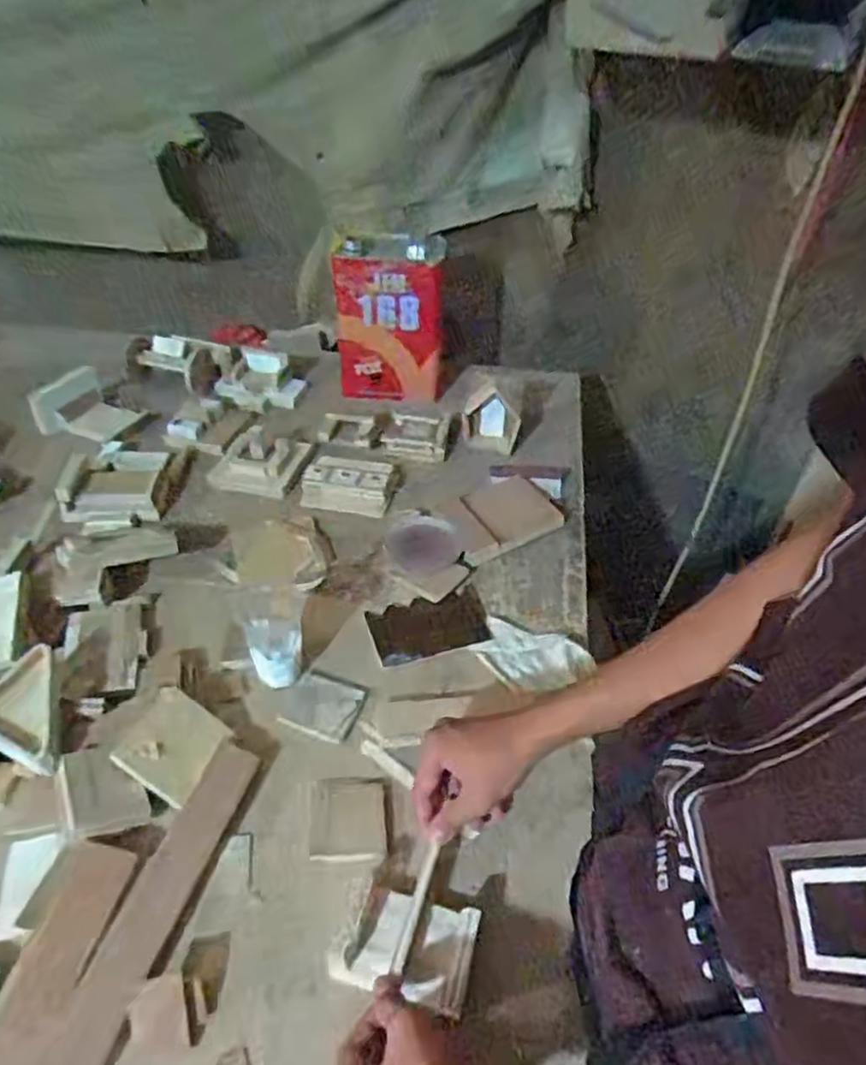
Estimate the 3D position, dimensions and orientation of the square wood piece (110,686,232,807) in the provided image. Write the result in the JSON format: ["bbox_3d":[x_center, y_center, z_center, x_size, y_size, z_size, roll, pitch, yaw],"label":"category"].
[{"bbox_3d":[-0.242,0.195,0.619,0.077,0.008,0.080,37,64,-5],"label":"square wood piece"}]

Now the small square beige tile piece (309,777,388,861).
[{"bbox_3d":[-0.076,0.256,0.600,0.065,0.009,0.077,-2,43,-5],"label":"small square beige tile piece"}]

